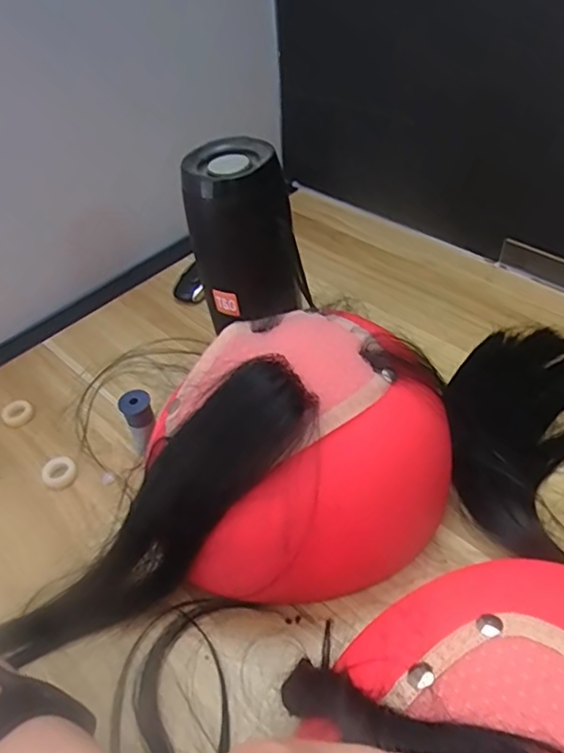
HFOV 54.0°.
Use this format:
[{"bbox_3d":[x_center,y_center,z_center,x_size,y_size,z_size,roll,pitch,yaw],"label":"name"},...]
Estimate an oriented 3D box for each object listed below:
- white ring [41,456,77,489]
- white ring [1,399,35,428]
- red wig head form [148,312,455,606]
[{"bbox_3d":[-0.159,0.068,0.394,0.022,0.006,0.023,-3,46,3],"label":"white ring"},{"bbox_3d":[-0.209,0.029,0.437,0.023,0.005,0.024,-3,46,3],"label":"white ring"},{"bbox_3d":[0.014,0.050,0.324,0.165,0.124,0.137,-20,48,-13],"label":"red wig head form"}]

